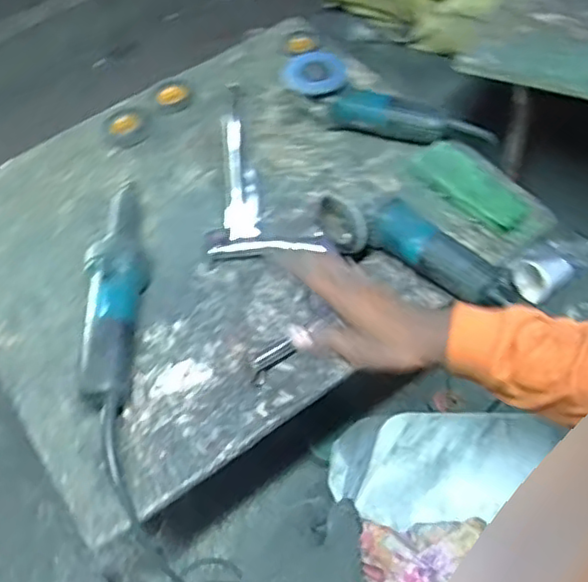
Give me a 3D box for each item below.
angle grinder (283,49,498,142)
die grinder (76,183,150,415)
[{"bbox_3d":[0.148,-0.296,1.021,0.332,0.081,0.094,21,61,17],"label":"angle grinder"},{"bbox_3d":[-0.239,-0.003,0.886,0.077,0.077,0.359,-6,57,0],"label":"die grinder"}]

